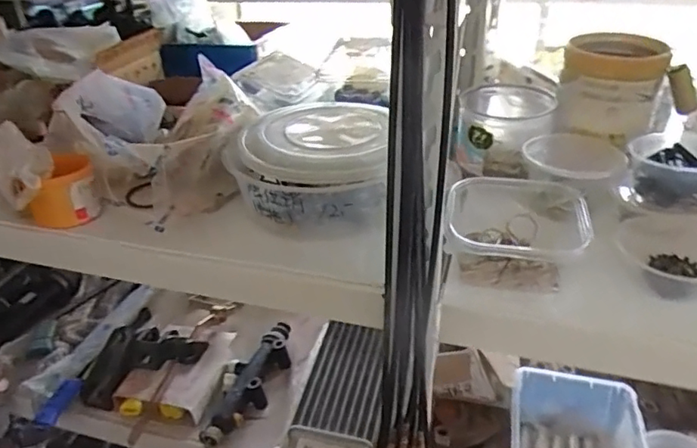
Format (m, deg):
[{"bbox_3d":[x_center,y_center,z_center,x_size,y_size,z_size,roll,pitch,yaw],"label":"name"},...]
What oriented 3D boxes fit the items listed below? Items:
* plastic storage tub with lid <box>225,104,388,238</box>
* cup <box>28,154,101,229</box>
[{"bbox_3d":[-0.053,-0.076,0.704,0.185,0.096,0.226,-4,32,-2],"label":"plastic storage tub with lid"},{"bbox_3d":[-0.364,-0.043,0.688,0.079,0.080,0.086,-2,32,1],"label":"cup"}]

